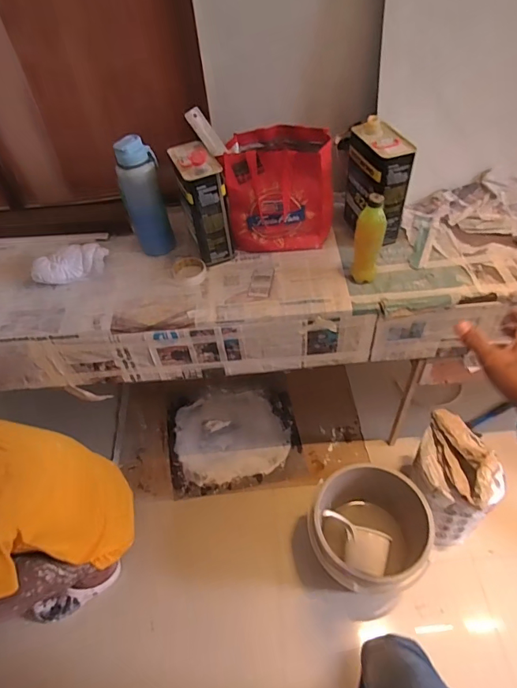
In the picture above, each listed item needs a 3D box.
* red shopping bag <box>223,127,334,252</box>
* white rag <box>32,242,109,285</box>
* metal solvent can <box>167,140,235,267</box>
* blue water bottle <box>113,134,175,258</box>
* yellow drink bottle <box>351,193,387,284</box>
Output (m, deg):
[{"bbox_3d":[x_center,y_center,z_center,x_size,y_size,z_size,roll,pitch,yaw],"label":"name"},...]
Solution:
[{"bbox_3d":[0.050,-0.379,1.079,0.253,0.263,0.150,-8,49,-1],"label":"red shopping bag"},{"bbox_3d":[-0.478,-0.207,1.090,0.187,0.056,0.082,-13,49,-6],"label":"white rag"},{"bbox_3d":[-0.138,-0.349,1.054,0.089,0.272,0.156,-18,50,-11],"label":"metal solvent can"},{"bbox_3d":[-0.284,-0.365,1.066,0.104,0.278,0.109,-19,50,-11],"label":"blue water bottle"},{"bbox_3d":[0.250,-0.235,0.967,0.062,0.216,0.054,7,50,11],"label":"yellow drink bottle"}]

